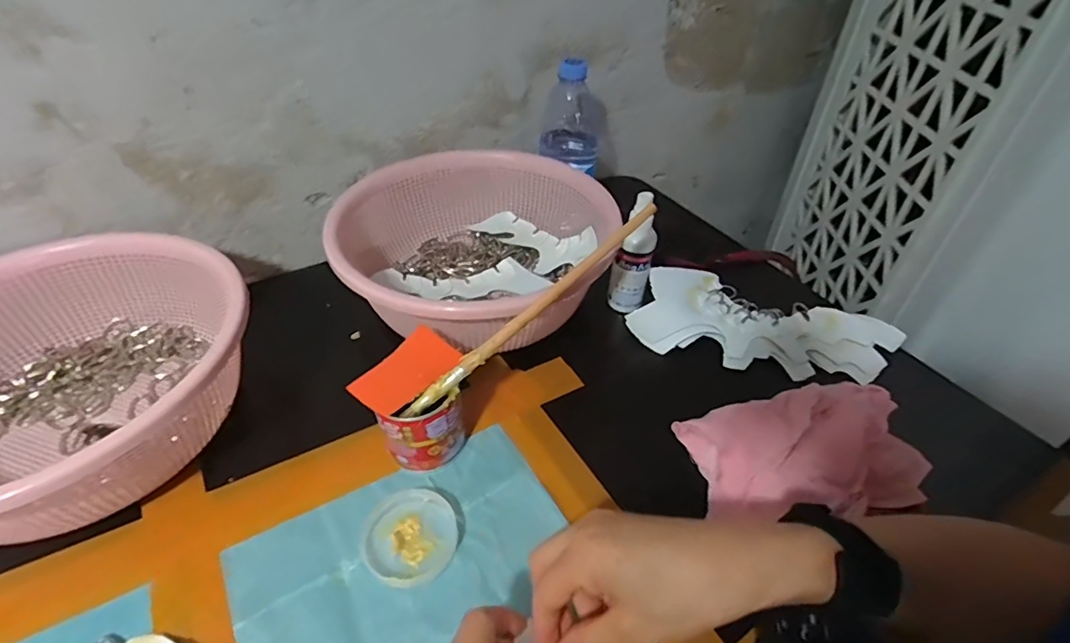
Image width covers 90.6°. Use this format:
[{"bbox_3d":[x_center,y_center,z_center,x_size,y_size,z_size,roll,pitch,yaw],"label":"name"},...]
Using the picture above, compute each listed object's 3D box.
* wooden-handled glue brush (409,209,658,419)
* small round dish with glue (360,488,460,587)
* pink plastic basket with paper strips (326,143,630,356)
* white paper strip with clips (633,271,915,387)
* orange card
[{"bbox_3d":[0.002,-0.012,0.411,0.248,0.012,0.011,-40,54,-10],"label":"wooden-handled glue brush"},{"bbox_3d":[-0.089,0.152,0.378,0.067,0.006,0.063,1,43,-1],"label":"small round dish with glue"},{"bbox_3d":[-0.068,-0.079,0.567,0.278,0.107,0.262,-22,48,-23],"label":"pink plastic basket with paper strips"},{"bbox_3d":[0.225,-0.005,0.533,0.238,0.039,0.110,12,44,11],"label":"white paper strip with clips"},{"bbox_3d":[-0.098,0.037,0.405,0.051,0.006,0.079,31,50,28],"label":"orange card"}]

